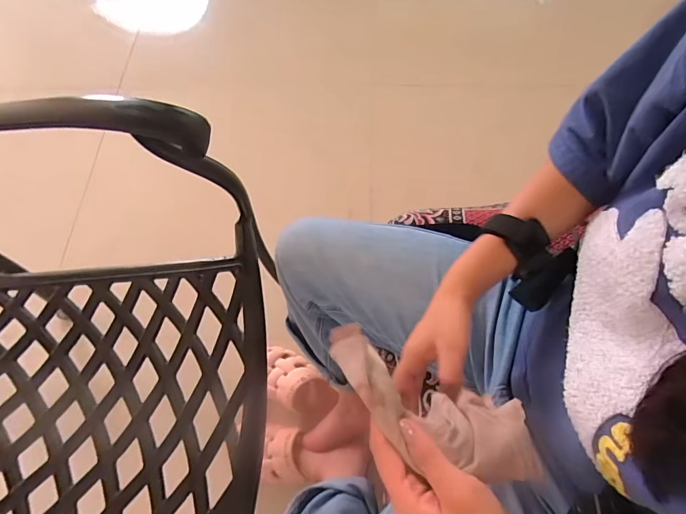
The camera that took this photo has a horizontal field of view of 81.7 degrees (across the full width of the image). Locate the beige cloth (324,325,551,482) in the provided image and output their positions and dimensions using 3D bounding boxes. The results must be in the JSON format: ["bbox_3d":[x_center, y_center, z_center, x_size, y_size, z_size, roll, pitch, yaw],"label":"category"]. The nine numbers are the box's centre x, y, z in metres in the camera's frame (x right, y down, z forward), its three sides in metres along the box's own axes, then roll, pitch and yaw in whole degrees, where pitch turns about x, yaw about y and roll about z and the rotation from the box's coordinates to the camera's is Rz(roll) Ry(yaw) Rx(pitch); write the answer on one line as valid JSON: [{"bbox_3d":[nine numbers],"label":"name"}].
[{"bbox_3d":[0.058,0.114,0.298,0.158,0.064,0.066,25,67,12],"label":"beige cloth"}]

